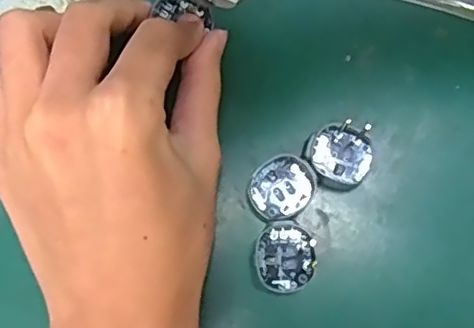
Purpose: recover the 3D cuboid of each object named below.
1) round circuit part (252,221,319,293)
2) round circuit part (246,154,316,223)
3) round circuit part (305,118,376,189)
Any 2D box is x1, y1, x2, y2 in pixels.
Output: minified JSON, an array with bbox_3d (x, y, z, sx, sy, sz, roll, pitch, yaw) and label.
[{"bbox_3d":[0.020,0.039,0.248,0.026,0.009,0.027,0,77,-1],"label":"round circuit part"},{"bbox_3d":[0.018,0.011,0.254,0.025,0.006,0.029,34,79,6],"label":"round circuit part"},{"bbox_3d":[0.045,-0.004,0.259,0.030,0.008,0.027,0,77,-1],"label":"round circuit part"}]

